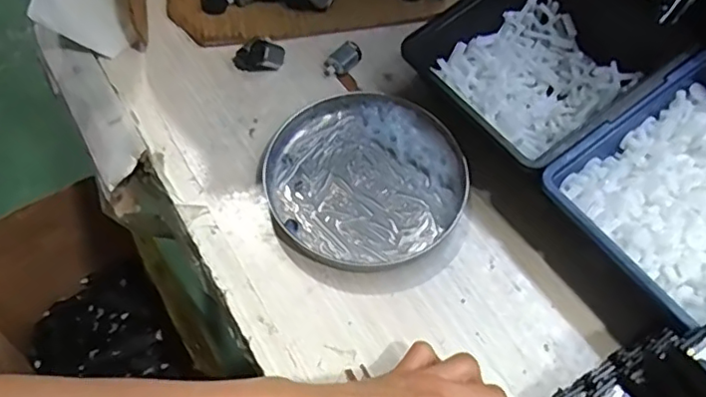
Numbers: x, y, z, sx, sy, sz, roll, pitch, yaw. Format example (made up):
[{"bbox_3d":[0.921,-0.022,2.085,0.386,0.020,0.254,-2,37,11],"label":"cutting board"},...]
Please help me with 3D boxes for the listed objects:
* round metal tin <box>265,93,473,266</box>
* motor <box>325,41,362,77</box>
[{"bbox_3d":[0.008,-0.018,0.437,0.137,0.015,0.138,0,61,-1],"label":"round metal tin"},{"bbox_3d":[-0.009,-0.117,0.495,0.021,0.015,0.034,41,68,19],"label":"motor"}]

